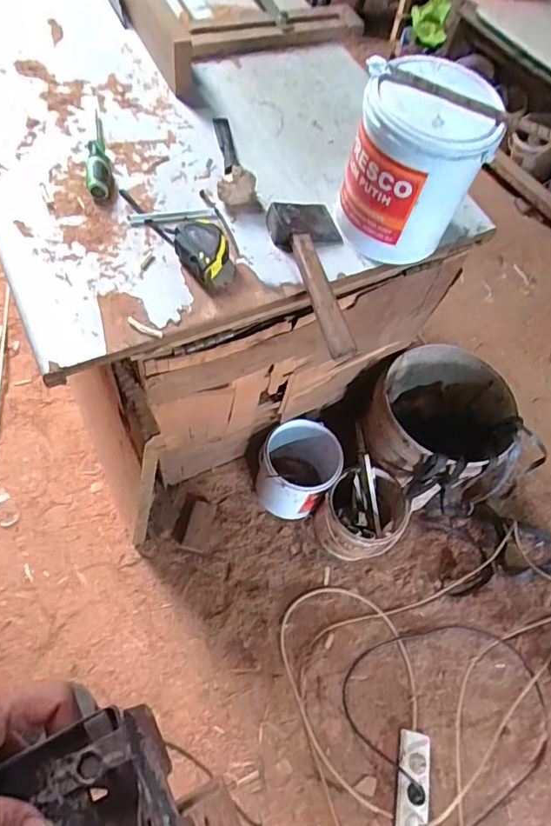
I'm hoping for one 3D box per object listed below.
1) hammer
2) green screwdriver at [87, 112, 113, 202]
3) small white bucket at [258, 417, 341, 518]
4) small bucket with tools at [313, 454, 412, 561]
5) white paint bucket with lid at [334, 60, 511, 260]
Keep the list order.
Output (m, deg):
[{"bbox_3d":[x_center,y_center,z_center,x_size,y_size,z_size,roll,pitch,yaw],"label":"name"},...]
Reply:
[{"bbox_3d":[0.052,-0.195,0.709,0.104,0.043,0.270,-3,61,-9],"label":"hammer"},{"bbox_3d":[-0.271,-0.397,0.775,0.038,0.038,0.184,-7,62,-11],"label":"green screwdriver"},{"bbox_3d":[0.056,0.134,1.256,0.191,0.202,0.199,3,60,-5],"label":"small white bucket"},{"bbox_3d":[0.205,0.236,1.191,0.185,0.219,0.188,3,60,-5],"label":"small bucket with tools"},{"bbox_3d":[0.186,-0.333,0.676,0.161,0.213,0.155,3,60,-5],"label":"white paint bucket with lid"}]

